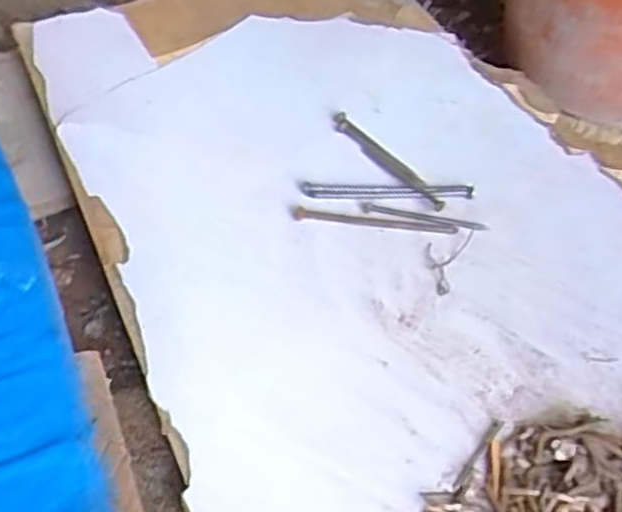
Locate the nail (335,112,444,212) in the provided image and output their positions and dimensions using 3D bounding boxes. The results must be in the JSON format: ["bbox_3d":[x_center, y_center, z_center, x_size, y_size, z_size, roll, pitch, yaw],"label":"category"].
[{"bbox_3d":[0.050,-0.063,0.470,0.013,0.008,0.105,-31,56,-23],"label":"nail"}]

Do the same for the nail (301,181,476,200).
[{"bbox_3d":[0.048,-0.040,0.454,0.106,0.004,0.010,2,50,2],"label":"nail"}]

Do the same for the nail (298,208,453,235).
[{"bbox_3d":[0.038,-0.021,0.441,0.097,0.004,0.009,7,50,6],"label":"nail"}]

